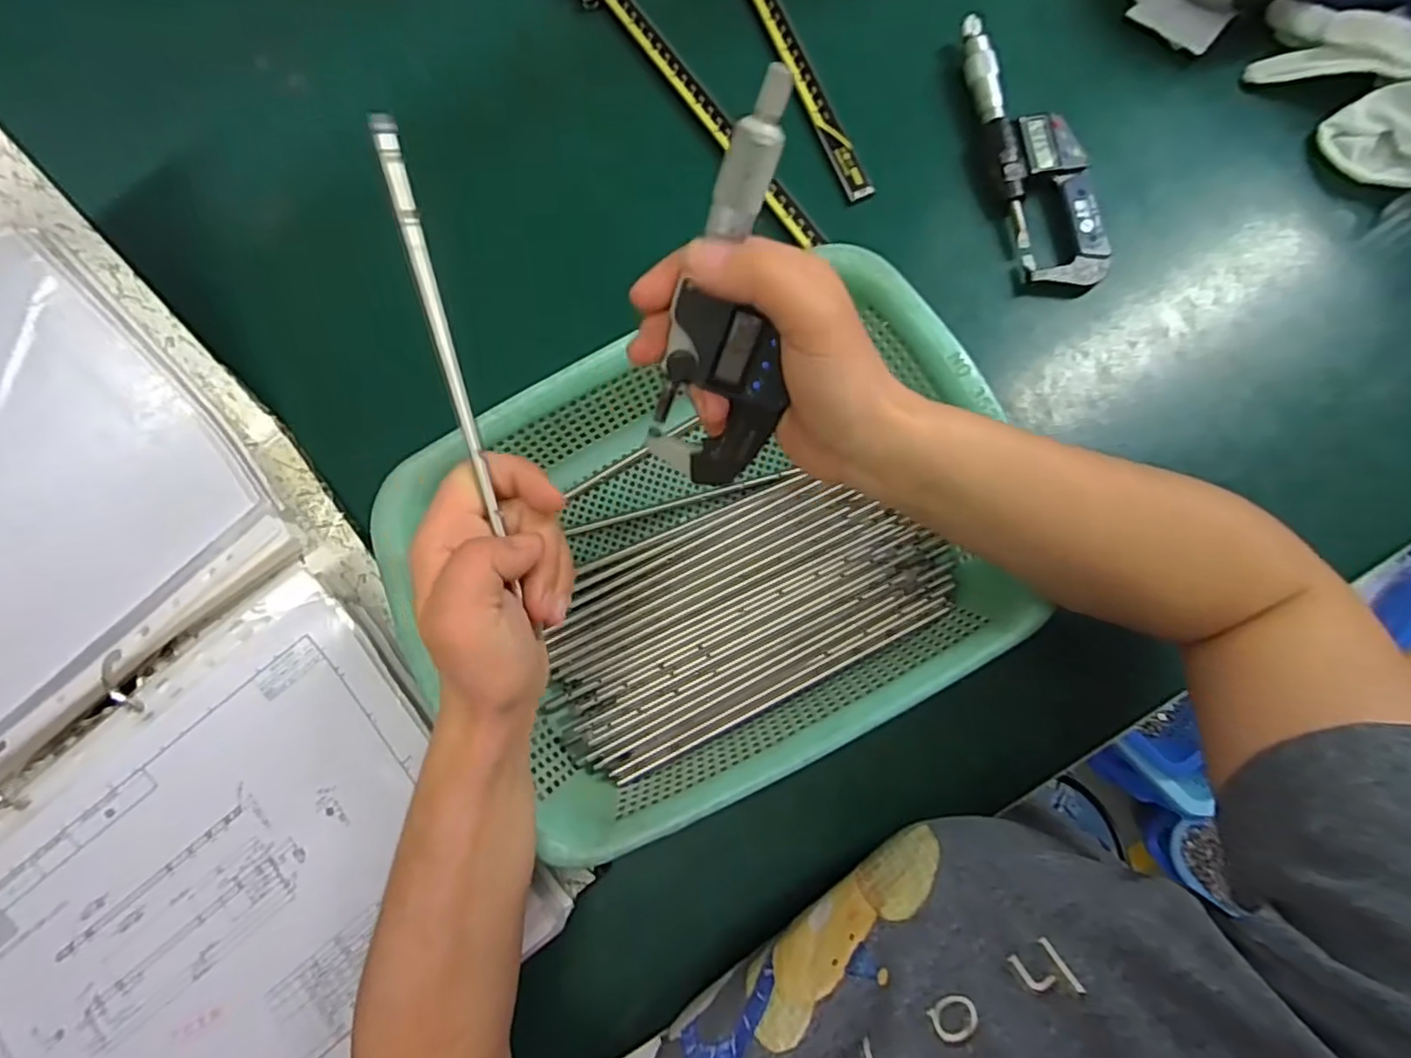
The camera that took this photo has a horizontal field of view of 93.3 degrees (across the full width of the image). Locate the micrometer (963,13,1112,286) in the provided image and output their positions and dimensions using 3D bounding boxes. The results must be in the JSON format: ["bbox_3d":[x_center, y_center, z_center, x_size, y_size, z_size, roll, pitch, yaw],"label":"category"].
[{"bbox_3d":[0.198,-0.229,0.405,0.050,0.026,0.174,-12,81,1],"label":"micrometer"}]

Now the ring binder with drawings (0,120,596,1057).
[{"bbox_3d":[-0.374,0.061,0.362,0.336,0.072,0.594,-41,82,-3],"label":"ring binder with drawings"}]

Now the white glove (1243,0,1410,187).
[{"bbox_3d":[0.378,-0.256,0.380,0.064,0.044,0.138,-33,81,-2],"label":"white glove"}]

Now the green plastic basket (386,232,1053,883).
[{"bbox_3d":[0.013,0.010,0.349,0.265,0.078,0.214,-25,81,-1],"label":"green plastic basket"}]

